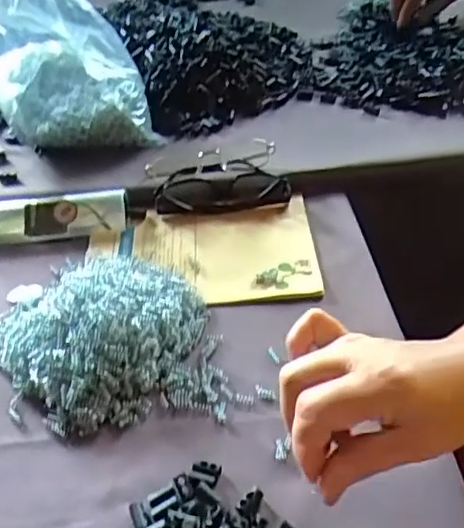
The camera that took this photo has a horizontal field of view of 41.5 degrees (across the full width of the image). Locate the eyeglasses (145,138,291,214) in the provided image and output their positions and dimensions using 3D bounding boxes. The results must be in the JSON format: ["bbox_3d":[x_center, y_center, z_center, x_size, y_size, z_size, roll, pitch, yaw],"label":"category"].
[{"bbox_3d":[-0.016,-0.087,0.608,0.130,0.031,0.077,-7,42,-1],"label":"eyeglasses"}]

